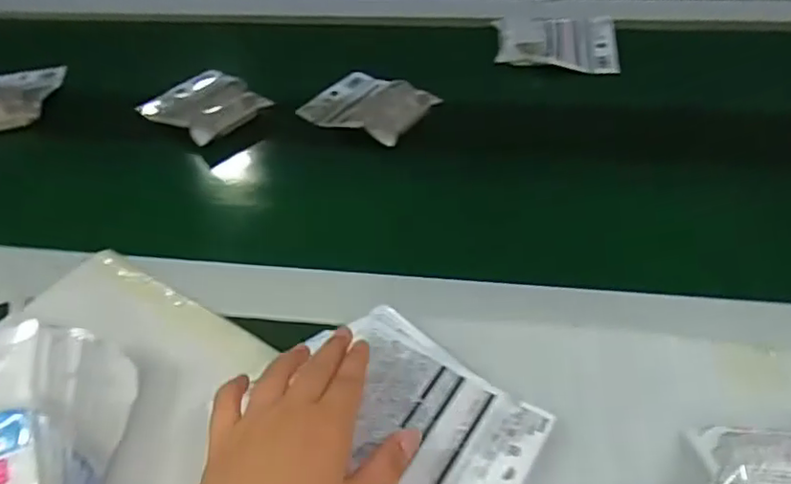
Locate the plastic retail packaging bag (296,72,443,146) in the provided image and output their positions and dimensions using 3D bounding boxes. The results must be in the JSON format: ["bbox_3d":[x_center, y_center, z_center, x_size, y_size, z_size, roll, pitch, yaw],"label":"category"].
[{"bbox_3d":[-0.025,-0.149,0.652,0.131,0.020,0.104,20,50,36],"label":"plastic retail packaging bag"}]

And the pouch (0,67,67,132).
[{"bbox_3d":[-0.448,-0.172,0.712,0.101,0.030,0.136,-13,49,-8],"label":"pouch"}]

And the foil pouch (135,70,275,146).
[{"bbox_3d":[-0.211,-0.151,0.661,0.106,0.025,0.129,-34,55,-24],"label":"foil pouch"}]

